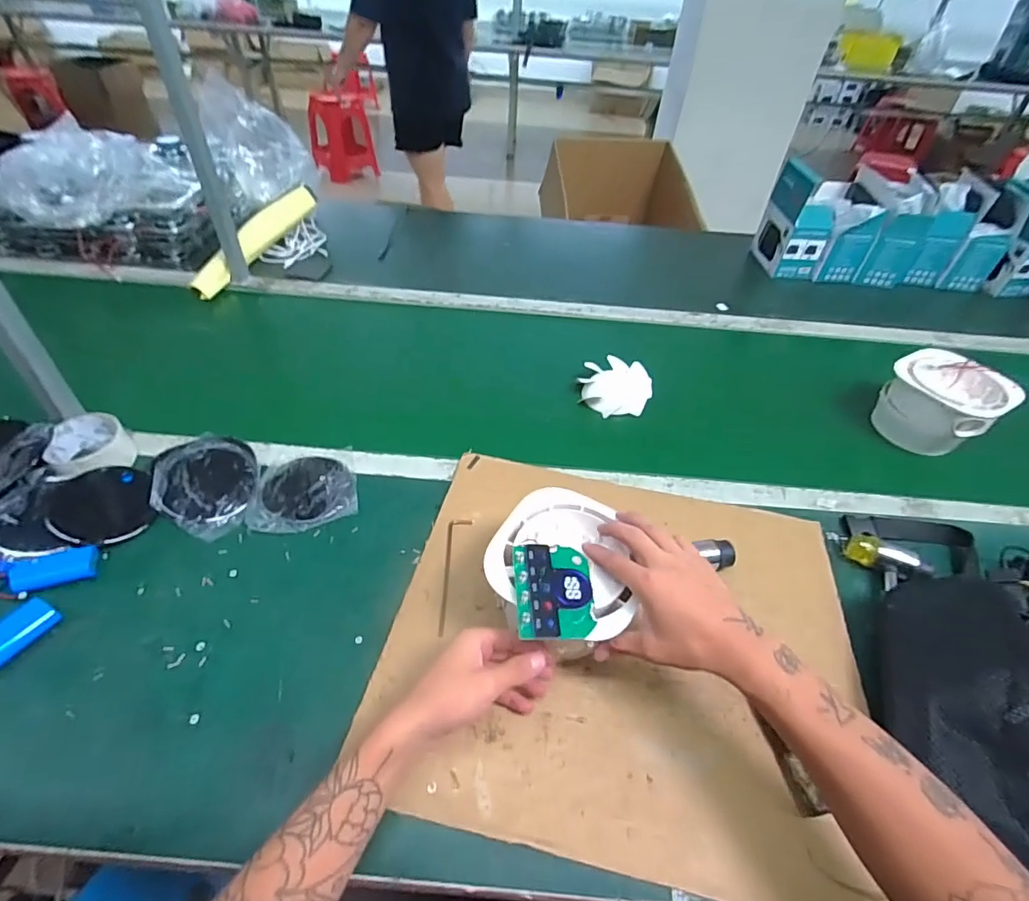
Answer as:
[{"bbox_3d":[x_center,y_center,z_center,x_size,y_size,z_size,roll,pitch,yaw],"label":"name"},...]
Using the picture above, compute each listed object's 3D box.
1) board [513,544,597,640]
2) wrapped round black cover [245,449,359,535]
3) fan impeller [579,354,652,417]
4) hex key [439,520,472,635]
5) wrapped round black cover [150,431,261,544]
[{"bbox_3d":[0.033,0.117,0.433,0.065,0.015,0.081,-1,46,-5],"label":"board"},{"bbox_3d":[-0.257,0.043,0.627,0.119,0.010,0.125,2,46,-2],"label":"wrapped round black cover"},{"bbox_3d":[0.156,-0.099,0.785,0.105,0.034,0.100,2,46,-2],"label":"fan impeller"},{"bbox_3d":[-0.065,0.131,0.550,0.025,0.004,0.138,3,45,-1],"label":"hex key"},{"bbox_3d":[-0.367,0.040,0.610,0.107,0.027,0.140,-13,48,-15],"label":"wrapped round black cover"}]

